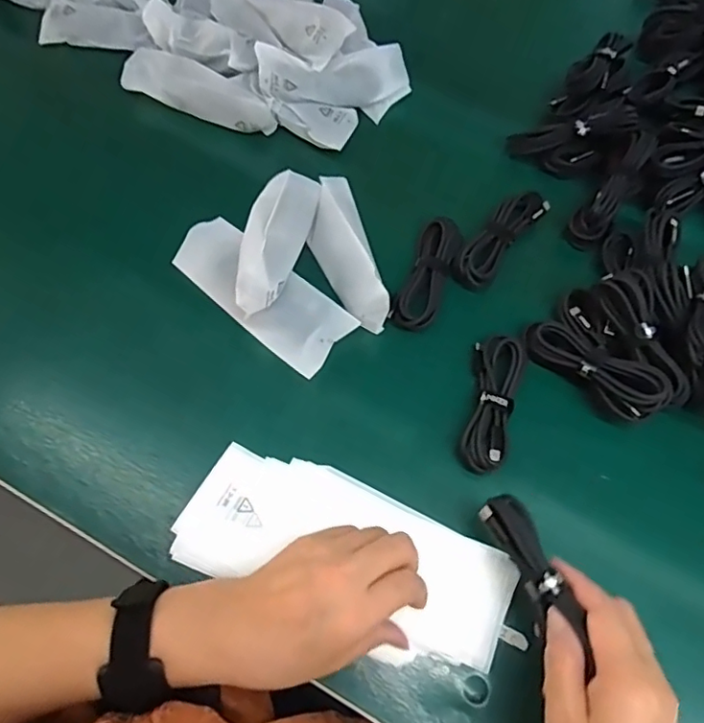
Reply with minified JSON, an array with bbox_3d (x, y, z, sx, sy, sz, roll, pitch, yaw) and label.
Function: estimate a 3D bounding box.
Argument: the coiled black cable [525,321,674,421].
[{"bbox_3d":[0.187,0.001,0.426,0.044,0.027,0.106,-44,56,-15],"label":"coiled black cable"}]

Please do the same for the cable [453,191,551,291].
[{"bbox_3d":[0.131,-0.110,0.490,0.033,0.019,0.114,36,70,15],"label":"cable"}]

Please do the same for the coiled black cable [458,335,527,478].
[{"bbox_3d":[0.106,0.032,0.426,0.036,0.019,0.107,13,65,6],"label":"coiled black cable"}]

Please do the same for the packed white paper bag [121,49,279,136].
[{"bbox_3d":[-0.144,-0.259,0.539,0.148,0.041,0.034,18,66,8],"label":"packed white paper bag"}]

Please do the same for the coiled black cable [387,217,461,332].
[{"bbox_3d":[0.065,-0.075,0.473,0.035,0.017,0.113,20,66,9],"label":"coiled black cable"}]

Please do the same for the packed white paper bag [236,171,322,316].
[{"bbox_3d":[-0.064,-0.102,0.464,0.049,0.024,0.148,10,55,4],"label":"packed white paper bag"}]

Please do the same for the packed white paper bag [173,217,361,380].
[{"bbox_3d":[-0.075,-0.058,0.454,0.155,0.017,0.061,37,70,16],"label":"packed white paper bag"}]

